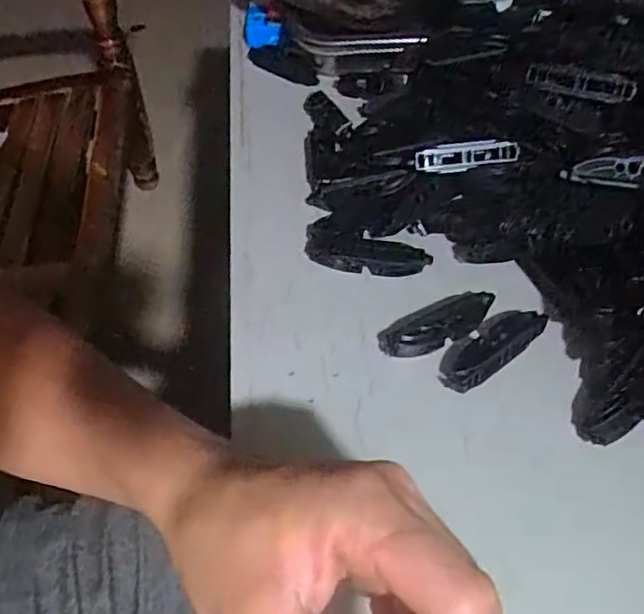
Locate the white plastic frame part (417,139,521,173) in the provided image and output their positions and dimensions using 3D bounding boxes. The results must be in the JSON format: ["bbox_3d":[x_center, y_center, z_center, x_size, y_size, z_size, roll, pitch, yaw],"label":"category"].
[{"bbox_3d":[0.105,-0.113,0.463,0.072,0.015,0.022,0,50,-1],"label":"white plastic frame part"}]

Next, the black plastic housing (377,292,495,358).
[{"bbox_3d":[0.074,0.010,0.399,0.077,0.014,0.026,-19,52,-16],"label":"black plastic housing"}]

